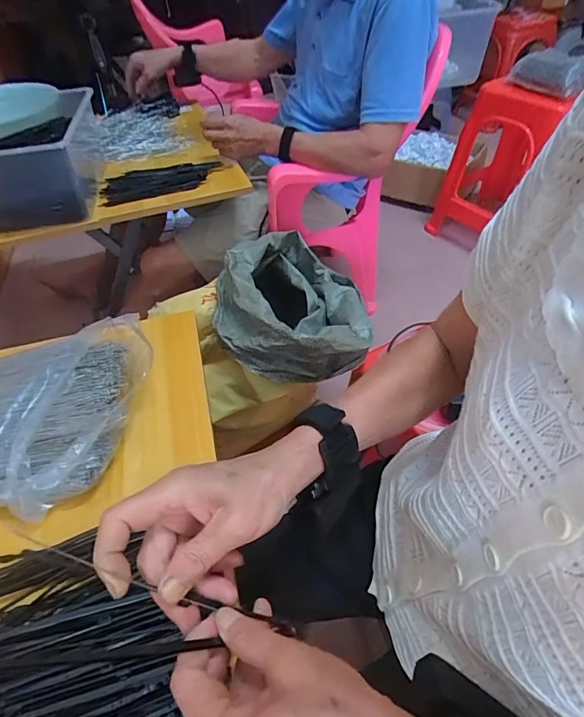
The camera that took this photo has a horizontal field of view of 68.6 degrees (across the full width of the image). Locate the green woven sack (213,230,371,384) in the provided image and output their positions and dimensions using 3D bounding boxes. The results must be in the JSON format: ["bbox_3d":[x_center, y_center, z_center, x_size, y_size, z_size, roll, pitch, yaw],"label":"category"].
[{"bbox_3d":[0.003,-0.119,0.762,0.248,0.191,0.375,-3,47,1],"label":"green woven sack"}]

